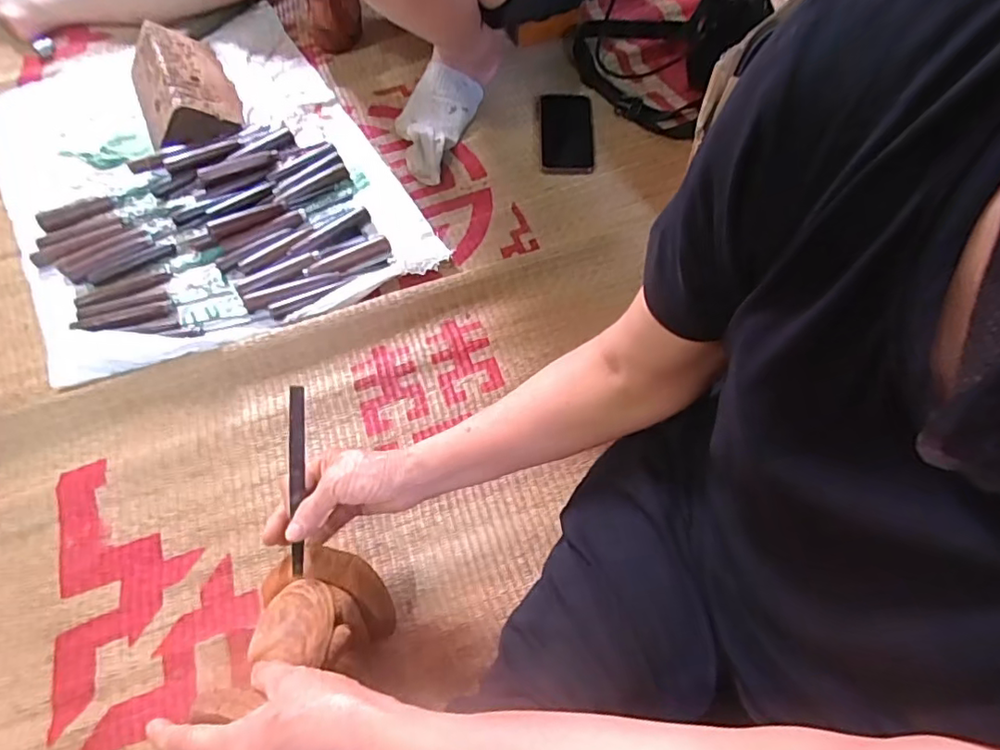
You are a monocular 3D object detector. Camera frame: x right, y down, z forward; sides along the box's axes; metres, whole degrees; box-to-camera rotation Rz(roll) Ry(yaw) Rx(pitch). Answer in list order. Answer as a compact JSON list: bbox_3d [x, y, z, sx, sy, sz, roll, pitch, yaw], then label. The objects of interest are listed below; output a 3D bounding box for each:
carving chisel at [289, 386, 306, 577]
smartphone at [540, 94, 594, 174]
[{"bbox_3d":[-0.178,0.091,0.508,0.013,0.012,0.163,-3,80,-4],"label":"carving chisel"},{"bbox_3d":[0.100,-0.358,0.861,0.078,0.014,0.165,1,62,0],"label":"smartphone"}]

